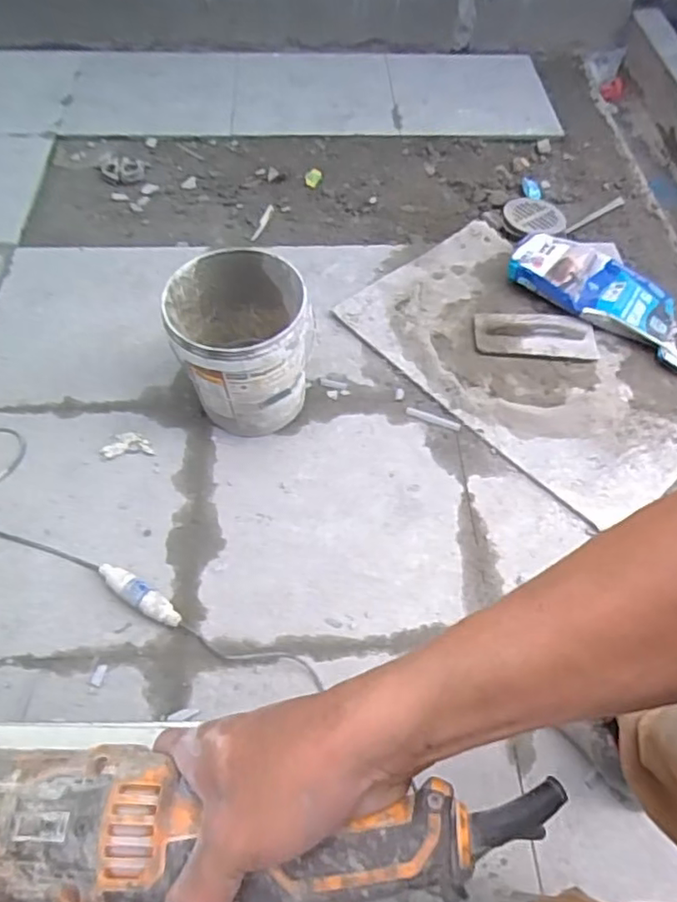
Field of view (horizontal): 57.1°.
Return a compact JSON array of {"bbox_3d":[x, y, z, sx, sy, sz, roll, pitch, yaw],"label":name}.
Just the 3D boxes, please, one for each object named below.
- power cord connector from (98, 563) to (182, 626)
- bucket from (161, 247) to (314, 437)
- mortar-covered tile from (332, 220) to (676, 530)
[{"bbox_3d":[-0.384,0.276,1.196,0.194,0.045,0.046,29,60,17],"label":"power cord connector"},{"bbox_3d":[-0.209,-0.228,1.385,0.279,0.318,0.292,1,56,-2],"label":"bucket"},{"bbox_3d":[0.487,-0.237,1.601,0.551,0.029,0.905,-39,70,-17],"label":"mortar-covered tile"}]

